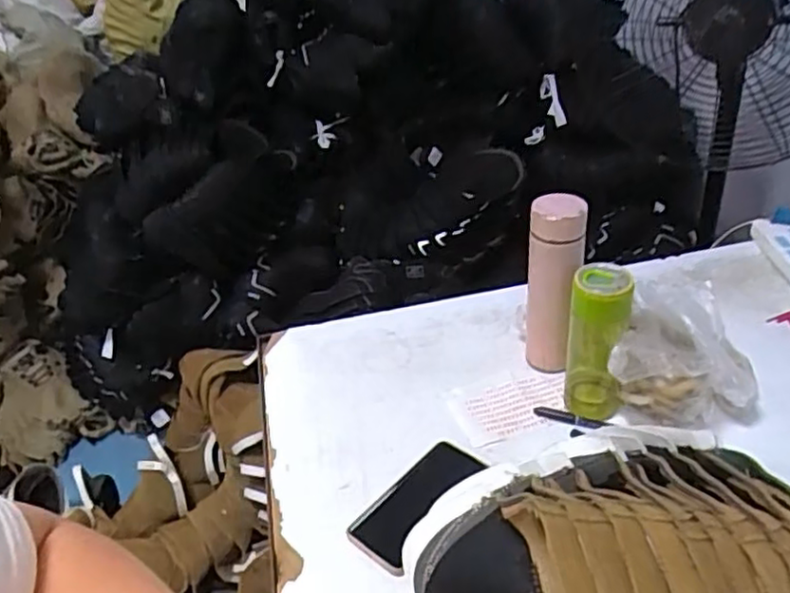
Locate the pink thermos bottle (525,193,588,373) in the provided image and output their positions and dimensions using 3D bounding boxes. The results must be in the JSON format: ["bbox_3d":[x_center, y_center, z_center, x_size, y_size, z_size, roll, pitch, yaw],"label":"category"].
[{"bbox_3d":[0.198,-0.006,0.844,0.067,0.232,0.070,2,35,12],"label":"pink thermos bottle"}]

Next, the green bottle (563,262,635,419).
[{"bbox_3d":[0.230,0.055,0.778,0.065,0.187,0.071,3,35,14],"label":"green bottle"}]

